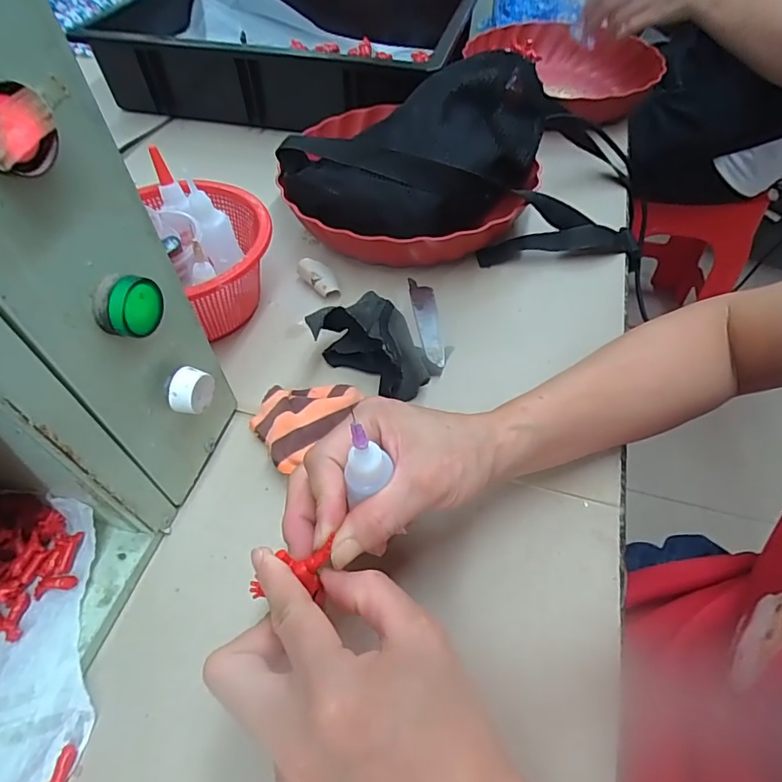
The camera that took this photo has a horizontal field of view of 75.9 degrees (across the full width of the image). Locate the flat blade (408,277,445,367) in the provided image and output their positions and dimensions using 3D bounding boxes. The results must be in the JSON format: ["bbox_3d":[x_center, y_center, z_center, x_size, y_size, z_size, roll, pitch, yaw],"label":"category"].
[{"bbox_3d":[0.030,-0.061,0.427,0.021,0.005,0.103,-3,53,-2],"label":"flat blade"}]

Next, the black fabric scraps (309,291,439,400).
[{"bbox_3d":[-0.009,-0.037,0.379,0.068,0.038,0.091,-34,60,-24],"label":"black fabric scraps"}]

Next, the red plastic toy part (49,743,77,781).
[{"bbox_3d":[-0.157,0.180,0.236,0.011,0.005,0.024,8,39,2],"label":"red plastic toy part"}]

